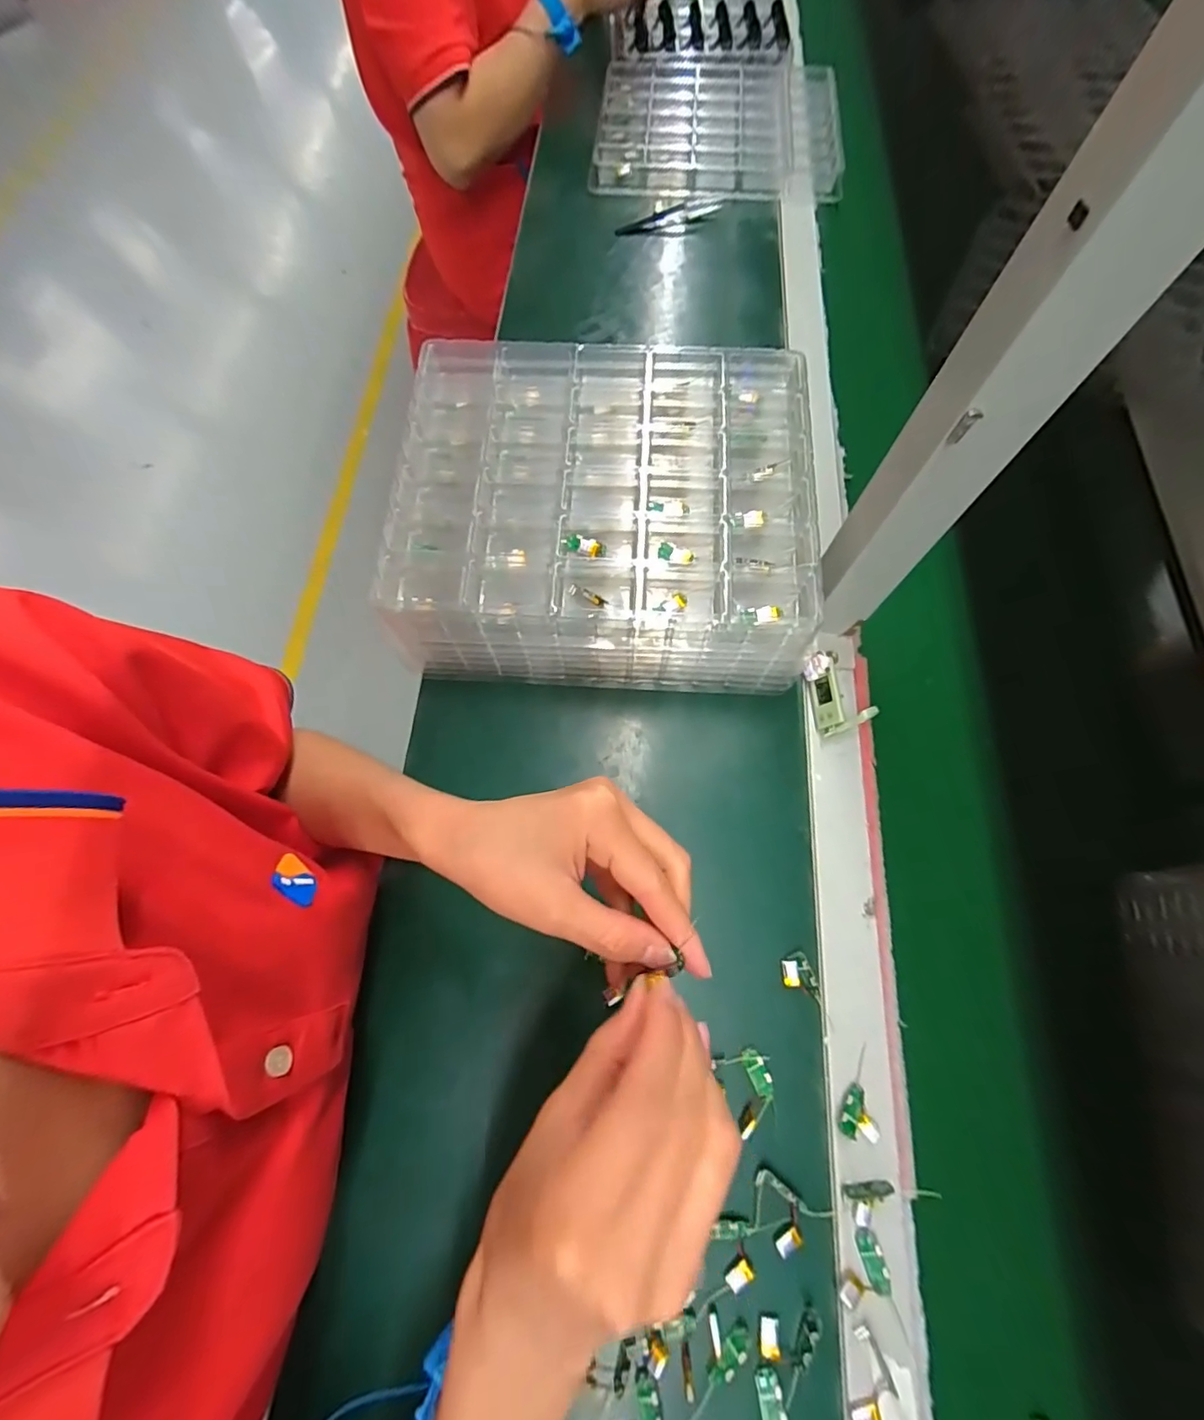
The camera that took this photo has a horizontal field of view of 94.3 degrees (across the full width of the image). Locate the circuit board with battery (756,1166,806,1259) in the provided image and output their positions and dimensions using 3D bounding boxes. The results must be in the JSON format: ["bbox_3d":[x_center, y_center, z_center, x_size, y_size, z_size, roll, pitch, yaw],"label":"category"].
[{"bbox_3d":[0.105,0.287,0.320,0.022,0.005,0.042,-16,70,-7],"label":"circuit board with battery"}]

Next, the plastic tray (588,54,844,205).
[{"bbox_3d":[0.144,-0.739,0.705,0.292,0.032,0.278,4,69,1],"label":"plastic tray"}]

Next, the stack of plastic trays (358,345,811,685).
[{"bbox_3d":[0.000,-0.151,0.438,0.290,0.098,0.245,3,69,1],"label":"stack of plastic trays"}]

